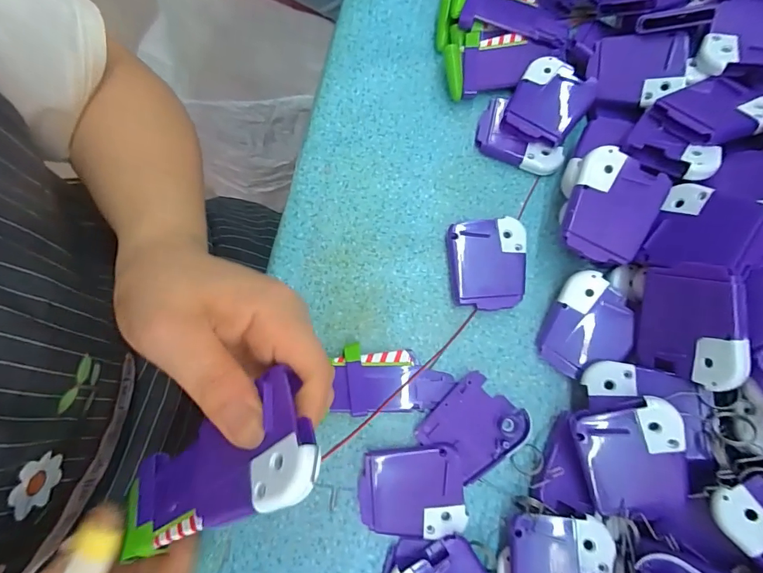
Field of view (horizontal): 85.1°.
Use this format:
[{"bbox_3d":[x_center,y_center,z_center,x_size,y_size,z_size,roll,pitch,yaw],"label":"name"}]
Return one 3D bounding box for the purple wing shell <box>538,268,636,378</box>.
[{"bbox_3d":[0.130,0.025,0.261,0.047,0.013,0.063,23,95,18],"label":"purple wing shell"}]

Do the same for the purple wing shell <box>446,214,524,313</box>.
[{"bbox_3d":[0.072,-0.015,0.280,0.050,0.013,0.061,-2,76,1],"label":"purple wing shell"}]

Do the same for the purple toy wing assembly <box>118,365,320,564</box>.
[{"bbox_3d":[-0.074,0.079,0.180,0.120,0.010,0.049,-32,52,26],"label":"purple toy wing assembly"}]

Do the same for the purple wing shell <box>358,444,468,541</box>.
[{"bbox_3d":[0.018,0.122,0.246,0.060,0.012,0.050,-7,76,0],"label":"purple wing shell"}]

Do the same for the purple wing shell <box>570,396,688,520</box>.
[{"bbox_3d":[0.136,0.093,0.224,0.051,0.010,0.060,-20,90,23],"label":"purple wing shell"}]

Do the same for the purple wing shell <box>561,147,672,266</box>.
[{"bbox_3d":[0.138,-0.047,0.251,0.051,0.012,0.061,24,96,0],"label":"purple wing shell"}]

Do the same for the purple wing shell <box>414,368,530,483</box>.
[{"bbox_3d":[0.057,0.087,0.255,0.051,0.010,0.055,43,81,11],"label":"purple wing shell"}]

